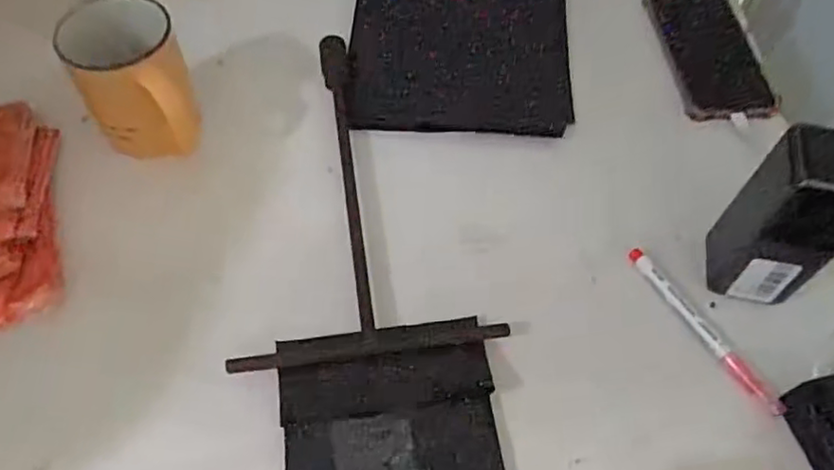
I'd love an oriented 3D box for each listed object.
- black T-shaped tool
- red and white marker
[{"bbox_3d":[-0.048,-0.046,0.491,0.174,0.016,0.299,-5,58,-7],"label":"black T-shaped tool"},{"bbox_3d":[0.196,0.062,0.440,0.015,0.008,0.139,-25,62,-19],"label":"red and white marker"}]

